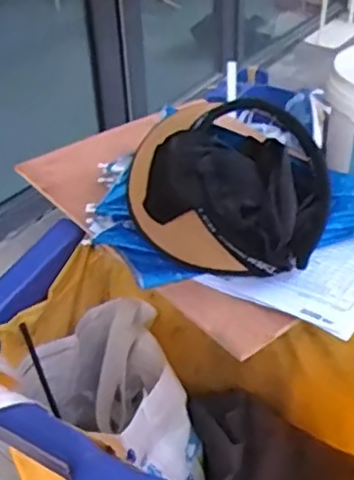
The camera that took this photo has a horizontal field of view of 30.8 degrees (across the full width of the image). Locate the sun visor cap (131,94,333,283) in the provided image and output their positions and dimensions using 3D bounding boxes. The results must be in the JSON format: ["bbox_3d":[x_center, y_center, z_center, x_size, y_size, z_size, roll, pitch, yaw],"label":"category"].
[{"bbox_3d":[0.041,-0.057,0.633,0.210,0.125,0.125,18,42,25],"label":"sun visor cap"}]

